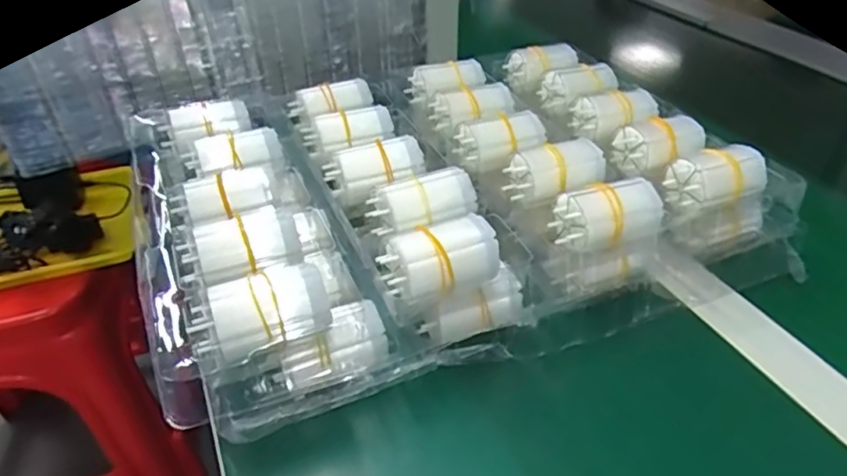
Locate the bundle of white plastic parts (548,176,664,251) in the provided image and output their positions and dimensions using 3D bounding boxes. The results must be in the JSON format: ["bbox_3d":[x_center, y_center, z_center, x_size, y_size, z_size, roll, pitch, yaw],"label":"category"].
[{"bbox_3d":[0.111,-0.013,0.351,0.062,0.029,0.031,-8,39,-9],"label":"bundle of white plastic parts"}]

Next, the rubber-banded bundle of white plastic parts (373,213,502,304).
[{"bbox_3d":[0.008,0.009,0.319,0.059,0.027,0.035,-16,41,-19],"label":"rubber-banded bundle of white plastic parts"}]

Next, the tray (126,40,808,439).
[{"bbox_3d":[0.025,-0.041,0.417,0.400,0.080,0.251,-14,40,-17],"label":"tray"}]

